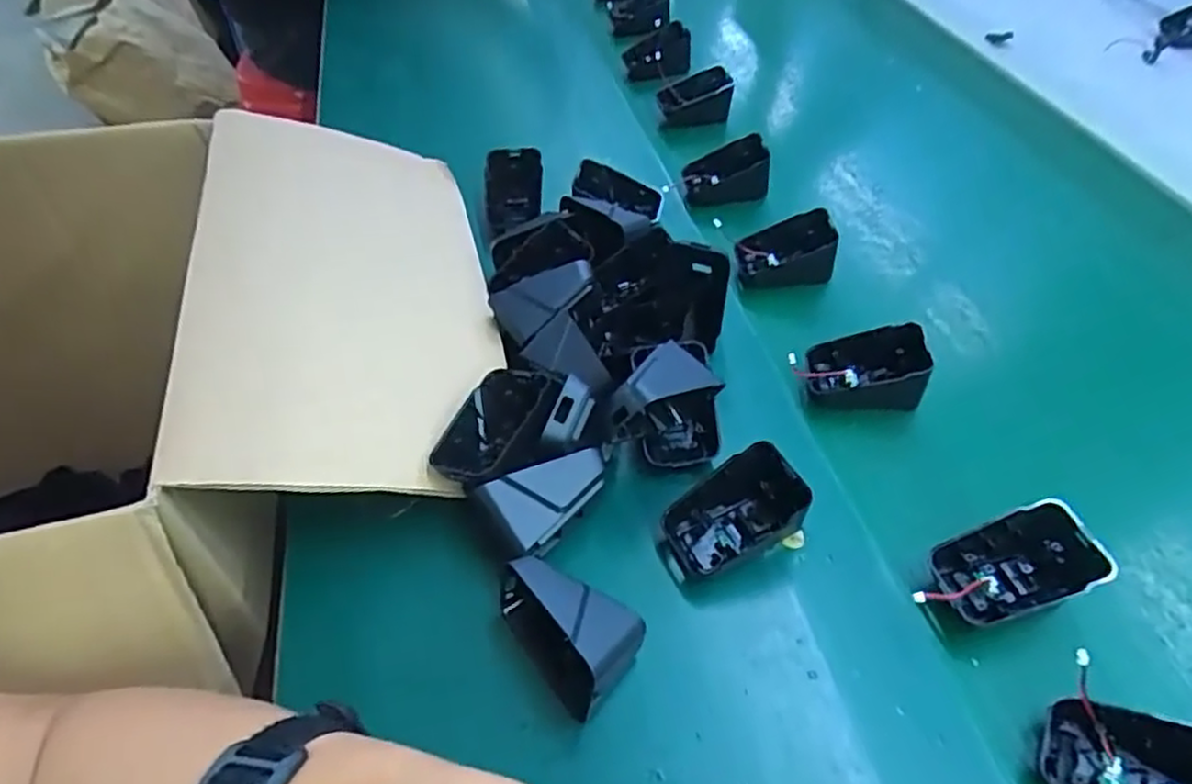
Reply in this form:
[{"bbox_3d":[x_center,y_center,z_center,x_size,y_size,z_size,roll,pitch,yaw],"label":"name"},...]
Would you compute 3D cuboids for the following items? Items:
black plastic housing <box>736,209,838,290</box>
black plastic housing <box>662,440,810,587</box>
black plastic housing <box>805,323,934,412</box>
[{"bbox_3d":[0.135,-0.098,0.510,0.062,0.042,0.041,0,49,0],"label":"black plastic housing"},{"bbox_3d":[0.067,0.063,0.357,0.064,0.045,0.044,-20,52,-16],"label":"black plastic housing"},{"bbox_3d":[0.162,-0.014,0.434,0.063,0.043,0.043,3,49,3],"label":"black plastic housing"}]

